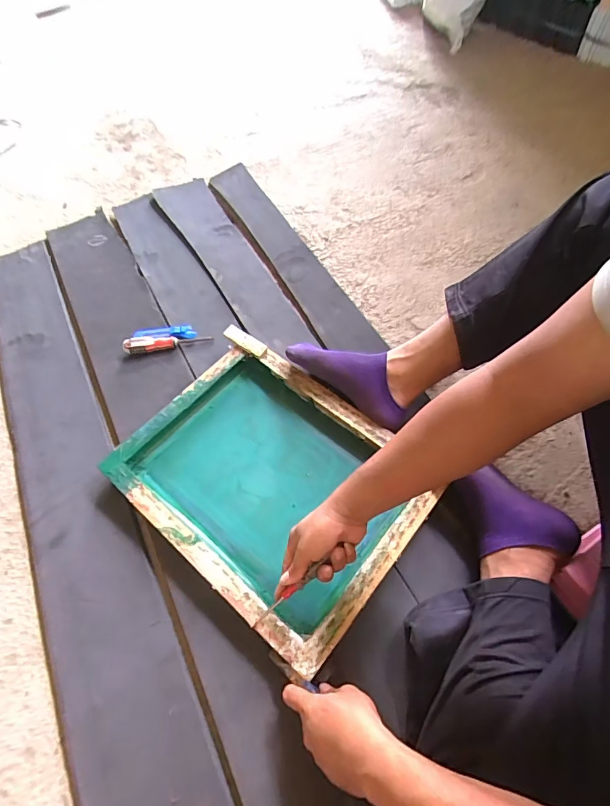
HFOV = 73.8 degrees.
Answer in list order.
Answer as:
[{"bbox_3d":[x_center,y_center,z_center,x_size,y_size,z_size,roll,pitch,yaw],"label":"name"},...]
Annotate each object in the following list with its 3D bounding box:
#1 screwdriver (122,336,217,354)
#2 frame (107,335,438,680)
[{"bbox_3d":[-0.284,-0.131,0.840,0.174,0.030,0.029,-11,60,-3],"label":"screwdriver"},{"bbox_3d":[-0.053,0.120,0.665,0.445,0.054,0.342,34,67,21],"label":"frame"}]

